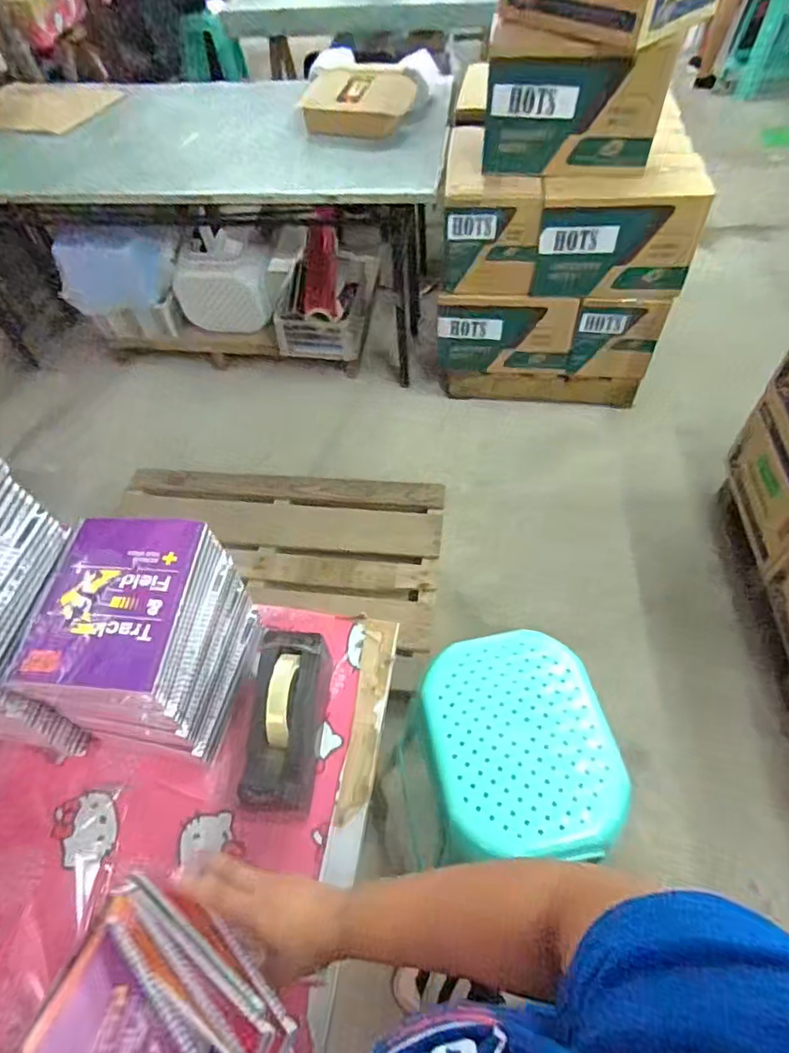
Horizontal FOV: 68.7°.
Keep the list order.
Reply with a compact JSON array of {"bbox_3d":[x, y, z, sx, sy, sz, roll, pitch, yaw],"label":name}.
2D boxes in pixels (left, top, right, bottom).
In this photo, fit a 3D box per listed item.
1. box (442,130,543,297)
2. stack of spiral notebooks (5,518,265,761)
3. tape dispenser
[{"bbox_3d":[0.285,-0.935,1.730,0.264,0.322,0.345,2,55,5],"label":"box"},{"bbox_3d":[-0.293,0.137,0.699,0.176,0.220,0.202,5,55,8],"label":"stack of spiral notebooks"},{"bbox_3d":[-0.134,0.232,0.699,0.081,0.124,0.205,4,55,7],"label":"tape dispenser"}]

